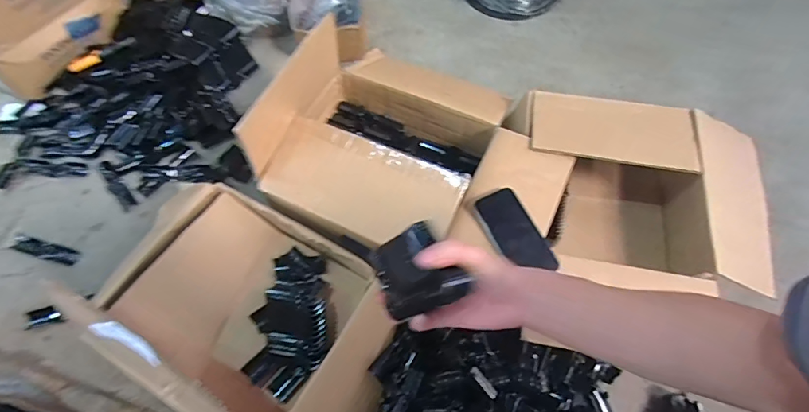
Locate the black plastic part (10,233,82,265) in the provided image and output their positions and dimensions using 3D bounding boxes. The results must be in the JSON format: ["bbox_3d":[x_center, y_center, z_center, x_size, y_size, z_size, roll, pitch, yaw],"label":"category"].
[{"bbox_3d":[-0.648,0.078,0.833,0.137,0.006,0.030,15,63,8],"label":"black plastic part"}]

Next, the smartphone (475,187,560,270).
[{"bbox_3d":[0.162,0.039,0.684,0.073,0.010,0.141,-22,67,-22],"label":"smartphone"}]

